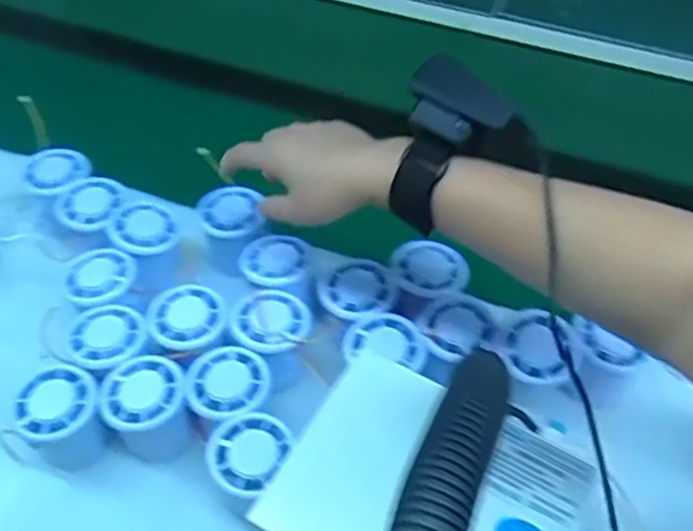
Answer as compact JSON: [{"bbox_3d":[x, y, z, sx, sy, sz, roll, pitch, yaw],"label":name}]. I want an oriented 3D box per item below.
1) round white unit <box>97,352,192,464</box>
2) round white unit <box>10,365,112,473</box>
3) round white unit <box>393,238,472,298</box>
[{"bbox_3d":[-0.137,0.101,0.501,0.055,0.058,0.057,1,52,-1],"label":"round white unit"},{"bbox_3d":[-0.194,0.108,0.495,0.052,0.062,0.048,1,52,-1],"label":"round white unit"},{"bbox_3d":[0.061,0.002,0.547,0.057,0.010,0.048,32,58,21],"label":"round white unit"}]

